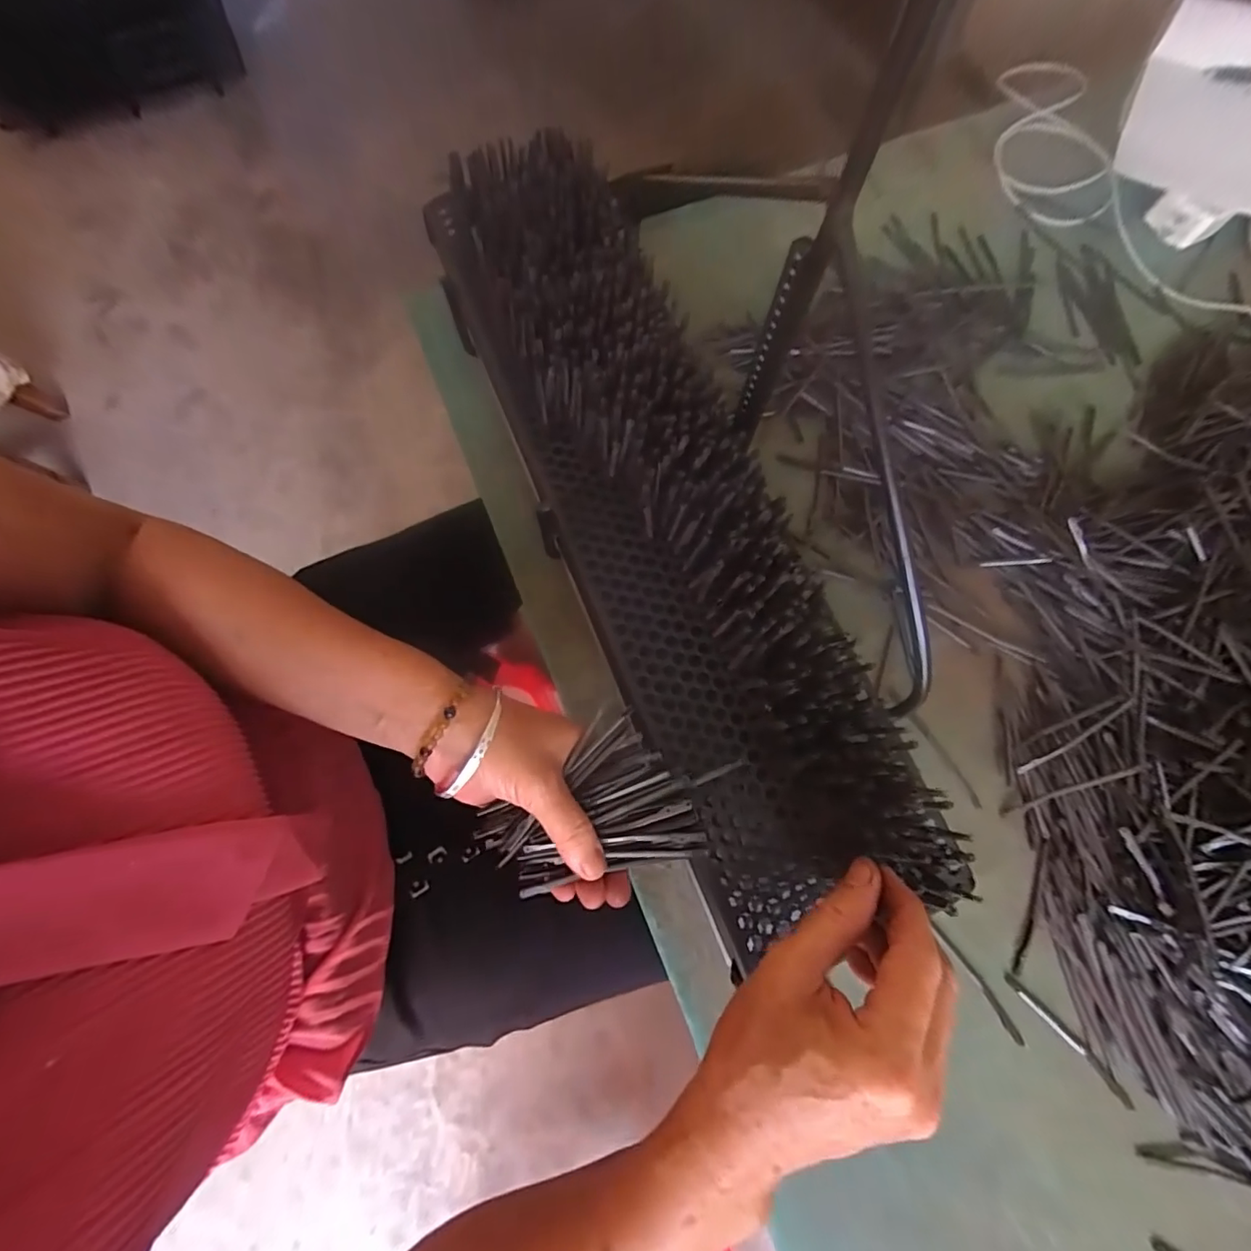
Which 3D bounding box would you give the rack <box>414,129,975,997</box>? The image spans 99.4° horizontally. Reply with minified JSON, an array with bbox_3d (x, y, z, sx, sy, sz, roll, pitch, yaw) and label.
[{"bbox_3d":[0.010,-0.096,0.342,0.135,0.044,0.558,-26,78,12],"label":"rack"}]

